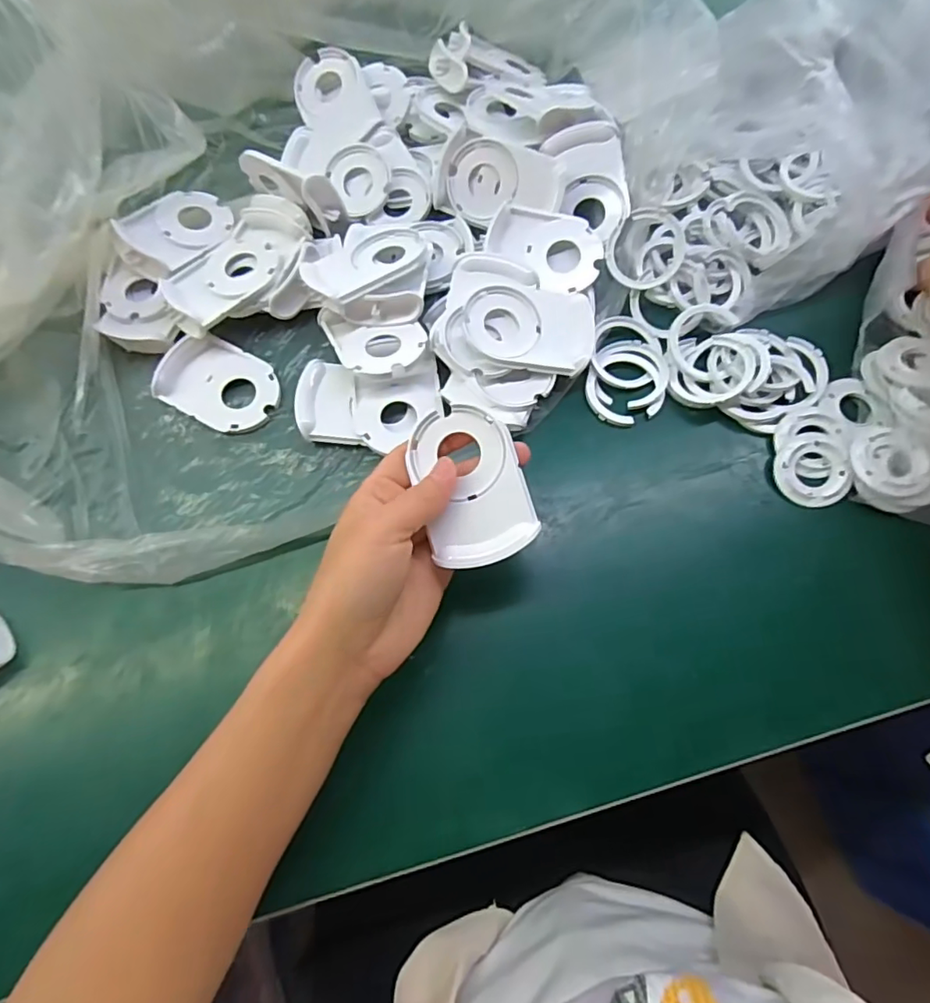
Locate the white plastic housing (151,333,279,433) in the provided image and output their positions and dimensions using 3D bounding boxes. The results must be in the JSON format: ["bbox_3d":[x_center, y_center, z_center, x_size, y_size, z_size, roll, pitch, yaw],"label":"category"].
[{"bbox_3d":[-0.167,-0.081,0.381,0.078,0.011,0.058,25,73,12],"label":"white plastic housing"}]

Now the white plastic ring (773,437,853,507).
[{"bbox_3d":[0.211,-0.017,0.340,0.040,0.005,0.040,-1,84,9],"label":"white plastic ring"}]

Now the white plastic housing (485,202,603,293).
[{"bbox_3d":[0.055,-0.176,0.390,0.079,0.015,0.056,10,85,5],"label":"white plastic housing"}]

